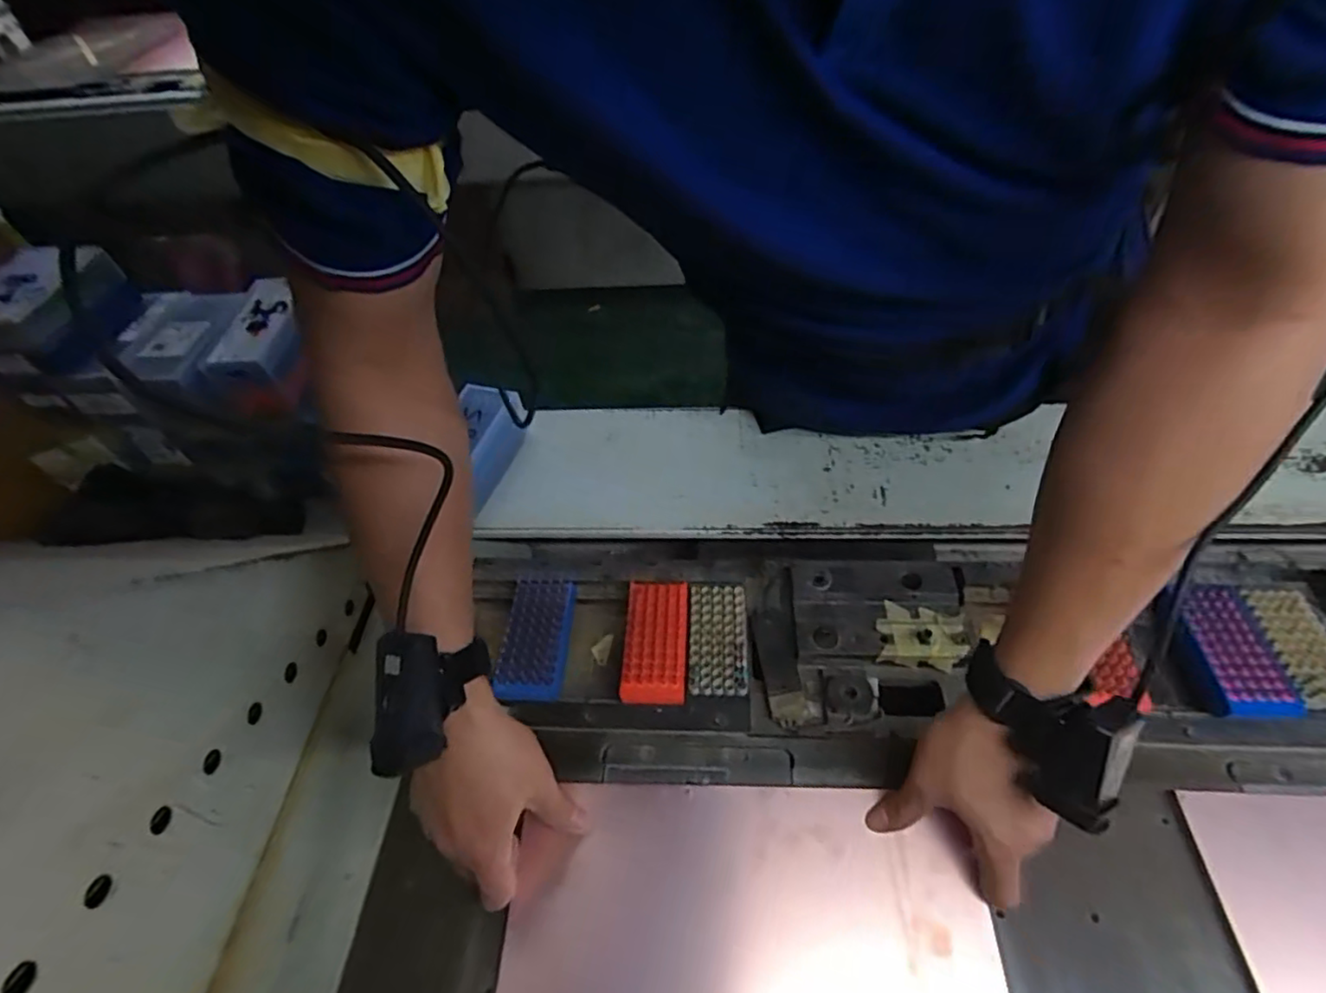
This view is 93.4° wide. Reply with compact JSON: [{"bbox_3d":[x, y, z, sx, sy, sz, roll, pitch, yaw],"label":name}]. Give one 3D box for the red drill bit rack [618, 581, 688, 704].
[{"bbox_3d":[-0.007,0.127,0.554,0.053,0.023,0.108,0,51,6],"label":"red drill bit rack"}]

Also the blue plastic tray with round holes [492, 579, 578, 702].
[{"bbox_3d":[-0.114,0.126,0.564,0.055,0.026,0.109,0,51,6],"label":"blue plastic tray with round holes"}]

